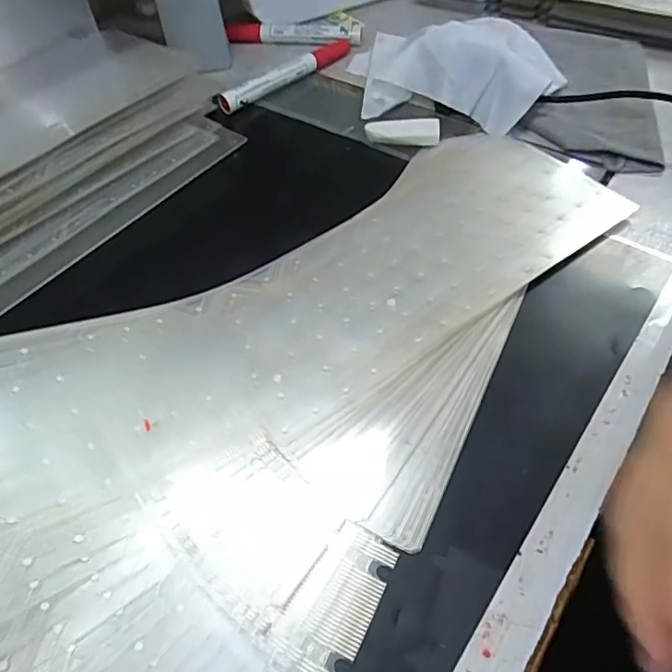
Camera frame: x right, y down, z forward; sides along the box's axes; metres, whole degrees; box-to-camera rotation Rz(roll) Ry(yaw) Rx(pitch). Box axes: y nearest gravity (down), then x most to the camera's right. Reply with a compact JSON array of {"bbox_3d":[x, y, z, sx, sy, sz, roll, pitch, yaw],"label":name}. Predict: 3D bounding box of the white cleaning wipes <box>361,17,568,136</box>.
[{"bbox_3d":[0.101,-0.222,0.432,0.152,0.044,0.122,7,53,8],"label":"white cleaning wipes"}]

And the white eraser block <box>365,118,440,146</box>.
[{"bbox_3d":[0.050,-0.155,0.410,0.055,0.009,0.021,6,53,7],"label":"white eraser block"}]

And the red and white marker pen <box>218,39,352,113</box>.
[{"bbox_3d":[-0.041,-0.233,0.475,0.020,0.015,0.140,35,61,25],"label":"red and white marker pen"}]

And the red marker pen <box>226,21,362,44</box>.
[{"bbox_3d":[-0.040,-0.289,0.513,0.127,0.017,0.022,7,53,8],"label":"red marker pen"}]

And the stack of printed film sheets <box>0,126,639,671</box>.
[{"bbox_3d":[-0.001,-0.013,0.288,0.218,0.067,0.434,29,59,22],"label":"stack of printed film sheets"}]

